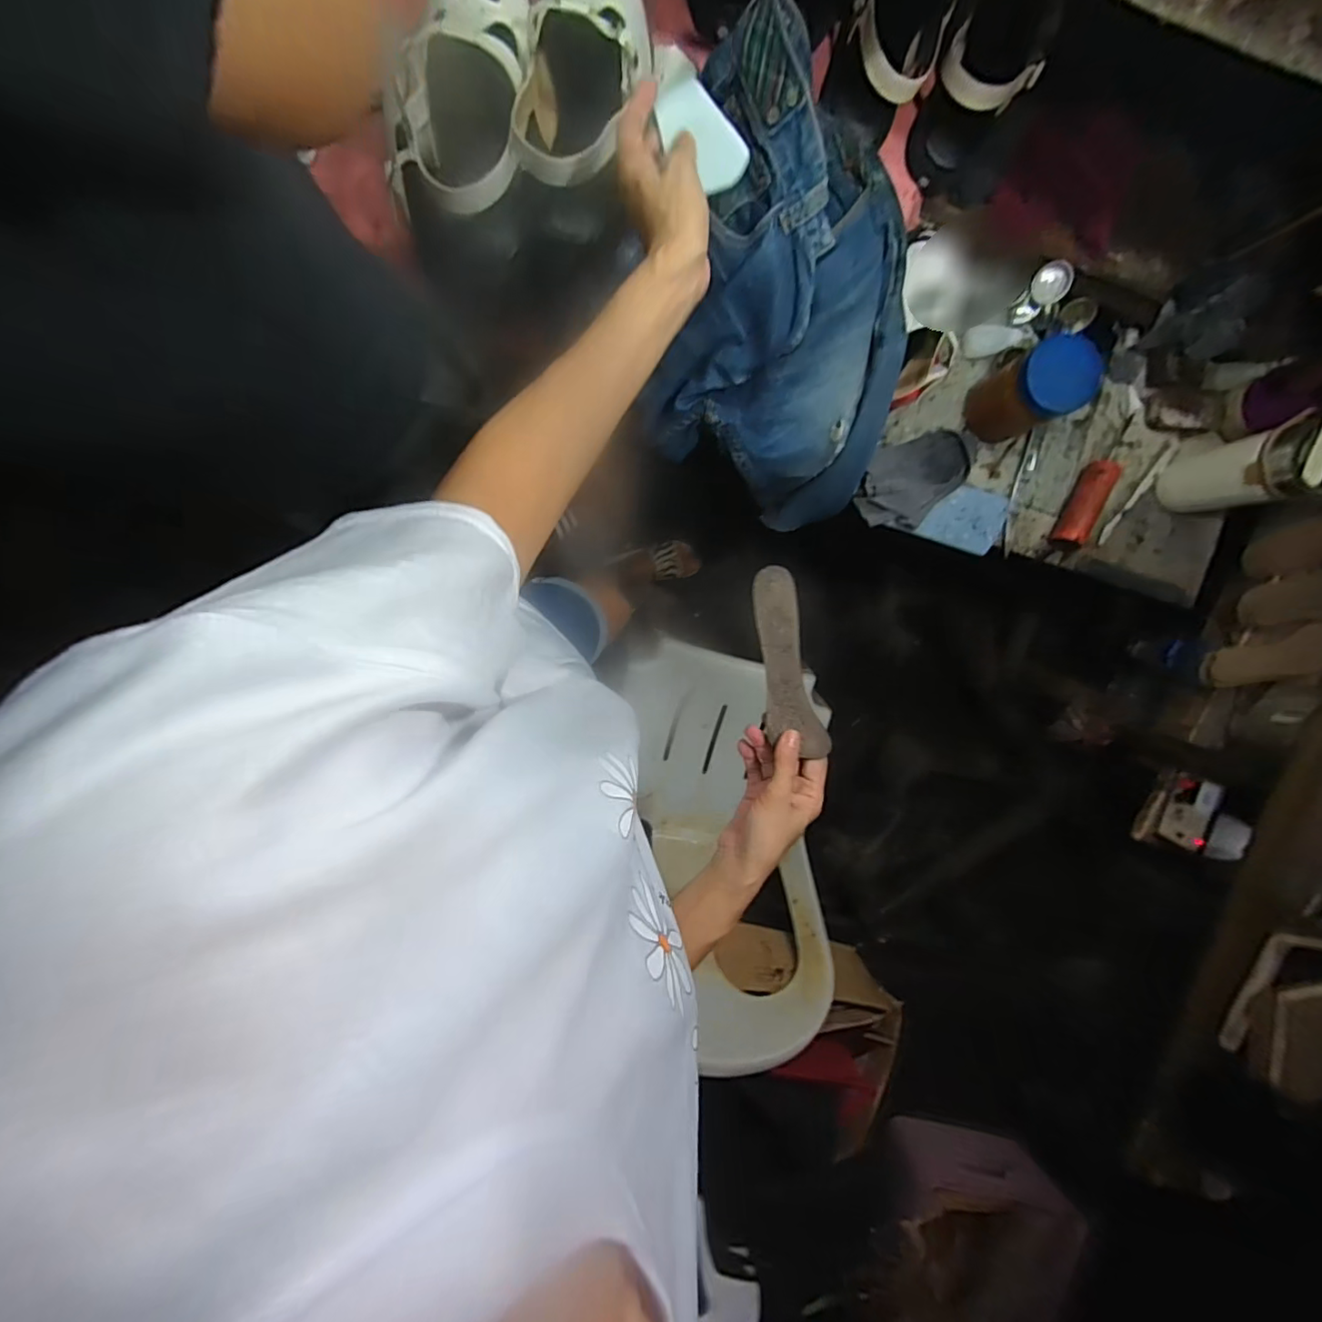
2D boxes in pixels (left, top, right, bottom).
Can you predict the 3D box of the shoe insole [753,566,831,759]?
[{"bbox_3d":[0.102,0.000,0.464,0.044,0.009,0.155,-10,88,-2],"label":"shoe insole"}]

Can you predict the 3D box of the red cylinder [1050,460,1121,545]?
[{"bbox_3d":[0.547,-0.204,0.718,0.031,0.036,0.114,24,97,-7],"label":"red cylinder"}]

